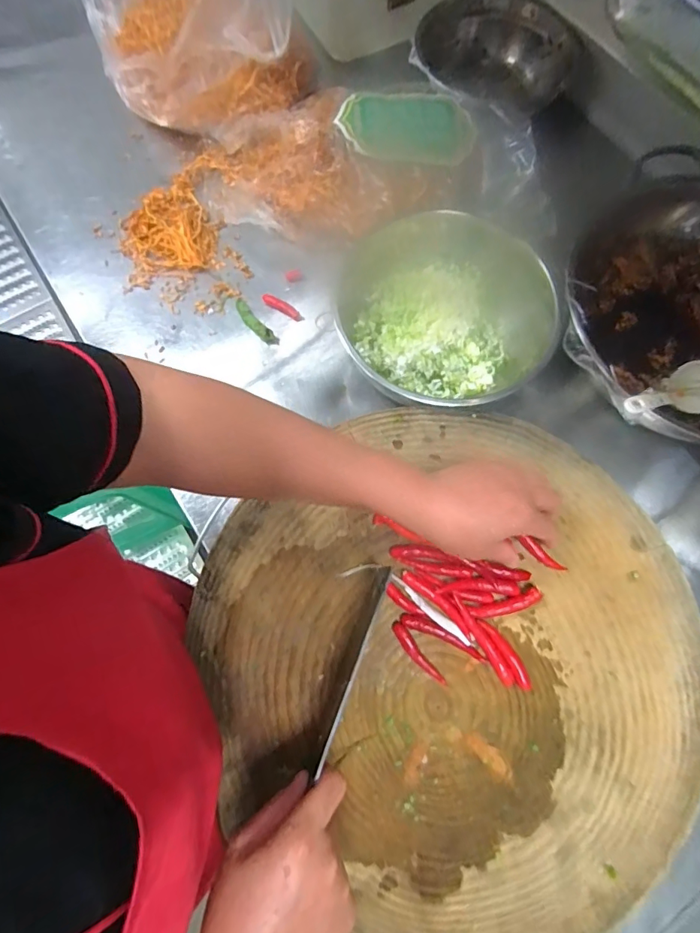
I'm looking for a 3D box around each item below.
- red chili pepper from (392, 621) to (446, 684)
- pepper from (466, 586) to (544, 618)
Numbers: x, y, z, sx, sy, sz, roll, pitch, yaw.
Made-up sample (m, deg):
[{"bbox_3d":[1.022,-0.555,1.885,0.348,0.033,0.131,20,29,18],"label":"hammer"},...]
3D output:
[{"bbox_3d":[0.059,0.167,0.408,0.012,0.014,0.063,-37,77,-9],"label":"red chili pepper"},{"bbox_3d":[0.142,0.127,0.417,0.065,0.012,0.015,-17,75,-5],"label":"pepper"}]

